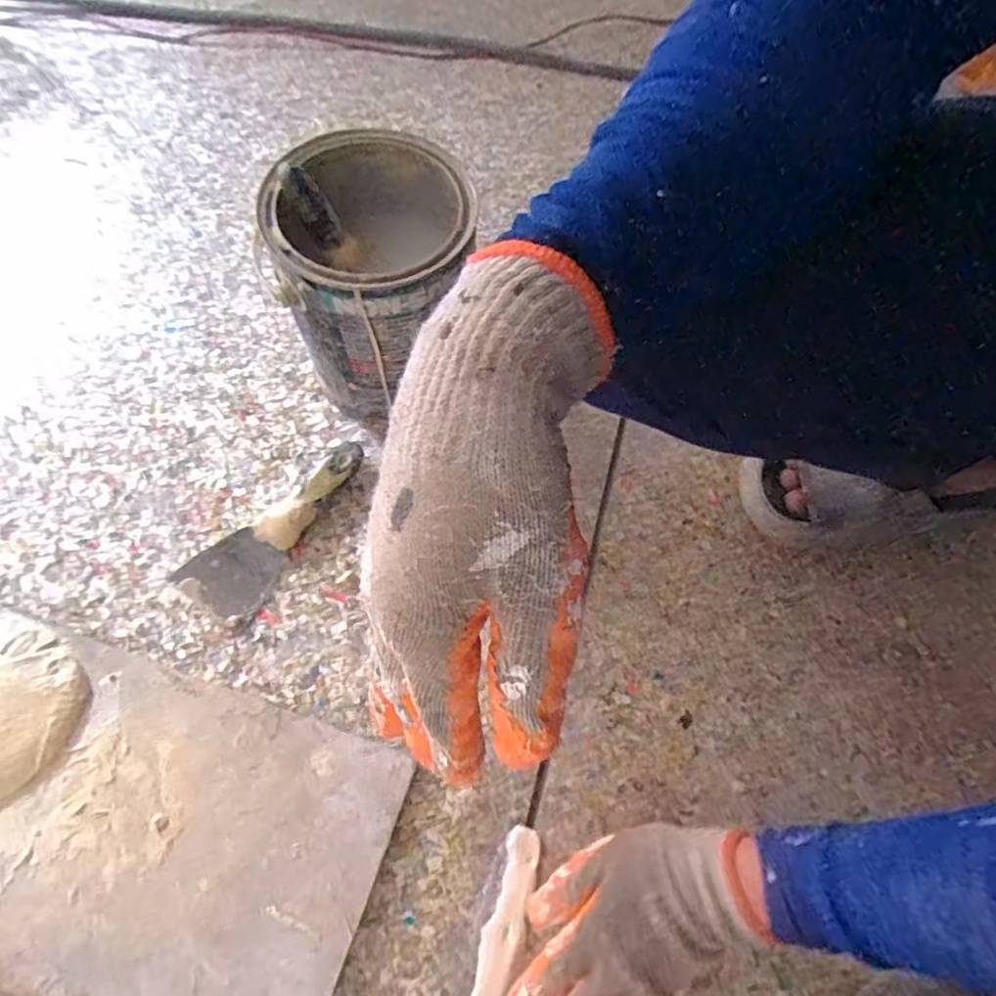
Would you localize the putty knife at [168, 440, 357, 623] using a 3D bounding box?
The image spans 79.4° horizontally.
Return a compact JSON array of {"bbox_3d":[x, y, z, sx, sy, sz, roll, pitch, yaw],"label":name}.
[{"bbox_3d":[-0.196,0.019,0.533,0.059,0.032,0.183,31,67,10],"label":"putty knife"}]

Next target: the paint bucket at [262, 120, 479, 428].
[{"bbox_3d":[-0.102,-0.181,0.534,0.156,0.191,0.154,-6,66,-6],"label":"paint bucket"}]

